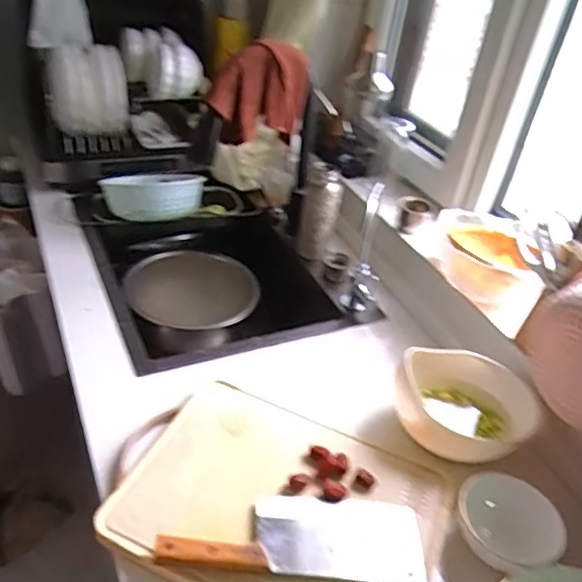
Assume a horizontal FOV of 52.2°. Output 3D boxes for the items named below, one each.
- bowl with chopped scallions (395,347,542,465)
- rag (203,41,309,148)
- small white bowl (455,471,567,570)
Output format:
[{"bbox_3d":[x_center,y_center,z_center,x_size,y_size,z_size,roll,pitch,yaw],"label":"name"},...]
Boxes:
[{"bbox_3d":[0.243,0.154,0.835,0.175,0.092,0.150,27,41,27],"label":"bowl with chopped scallions"},{"bbox_3d":[-0.056,-0.343,1.027,0.169,0.152,0.088,5,36,0],"label":"rag"},{"bbox_3d":[0.259,0.284,0.717,0.117,0.067,0.121,3,36,-2],"label":"small white bowl"}]

